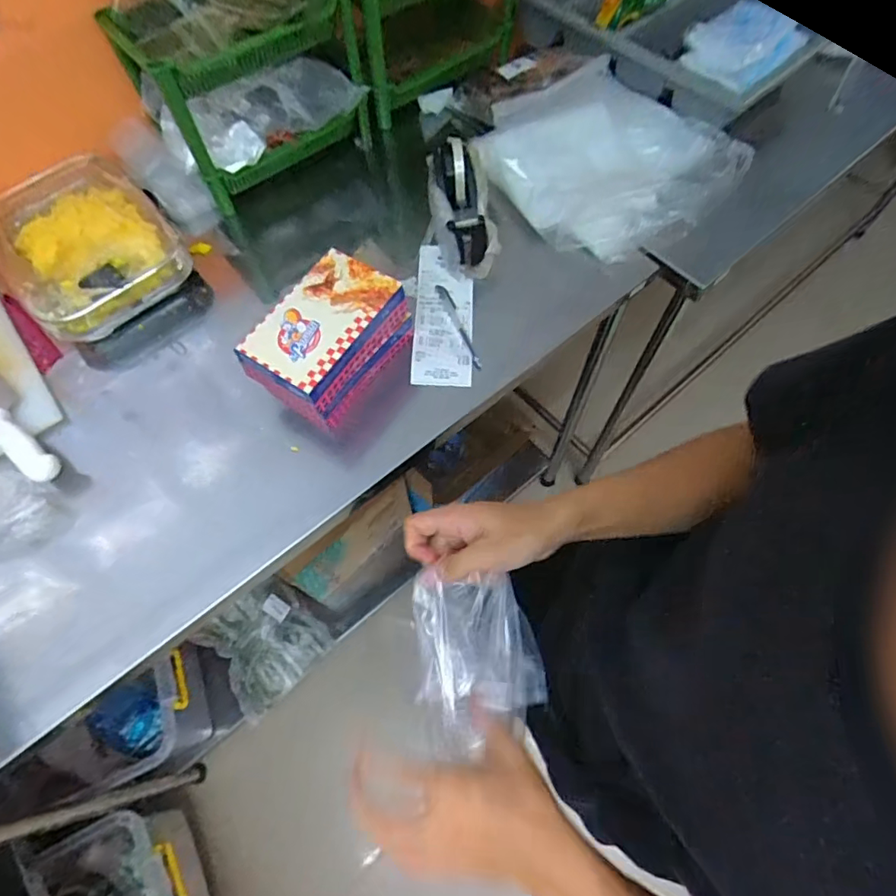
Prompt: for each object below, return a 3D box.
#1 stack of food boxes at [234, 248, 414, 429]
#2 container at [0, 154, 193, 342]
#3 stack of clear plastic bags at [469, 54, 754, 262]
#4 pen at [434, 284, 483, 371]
[{"bbox_3d":[-0.141,-0.133,0.655,0.117,0.108,0.193,28,69,14],"label":"stack of food boxes"},{"bbox_3d":[-0.525,-0.296,0.774,0.221,0.064,0.295,-41,71,-16],"label":"container"},{"bbox_3d":[0.234,-0.434,0.796,0.332,0.087,0.332,-37,70,-15],"label":"stack of clear plastic bags"},{"bbox_3d":[0.015,-0.170,0.737,0.016,0.014,0.148,-21,66,-8],"label":"pen"}]

